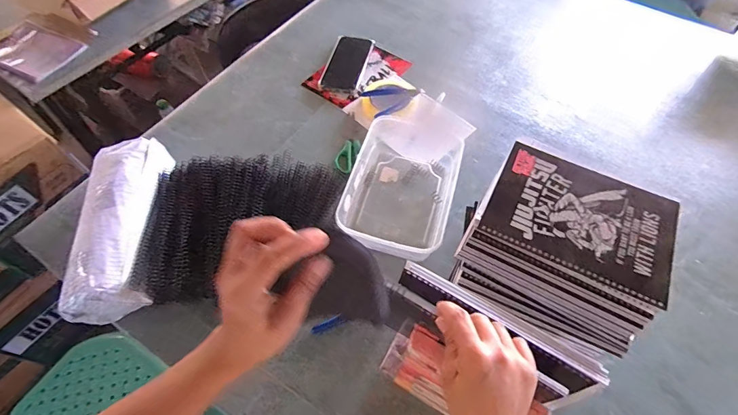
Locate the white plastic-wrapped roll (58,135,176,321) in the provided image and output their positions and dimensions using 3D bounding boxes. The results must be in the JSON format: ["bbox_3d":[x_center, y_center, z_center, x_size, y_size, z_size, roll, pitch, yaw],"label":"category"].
[{"bbox_3d":[-0.357,0.022,0.570,0.110,0.079,0.266,-7,59,-5],"label":"white plastic-wrapped roll"}]

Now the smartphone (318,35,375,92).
[{"bbox_3d":[-0.045,-0.300,0.812,0.081,0.007,0.158,12,61,8],"label":"smartphone"}]

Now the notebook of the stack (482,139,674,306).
[{"bbox_3d":[0.239,0.008,0.442,0.192,0.010,0.139,25,61,14],"label":"notebook of the stack"}]

